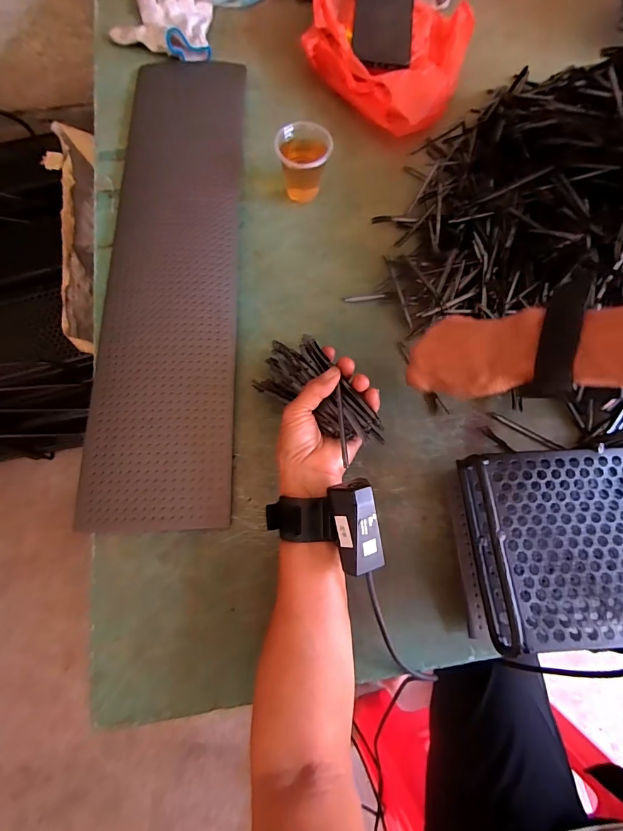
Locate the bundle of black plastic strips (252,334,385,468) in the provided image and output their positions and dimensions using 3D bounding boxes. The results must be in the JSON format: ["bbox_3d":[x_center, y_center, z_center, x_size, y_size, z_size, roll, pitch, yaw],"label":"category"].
[{"bbox_3d":[0.008,-0.021,0.371,0.133,0.037,0.060,40,77,19],"label":"bundle of black plastic strips"}]

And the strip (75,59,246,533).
[{"bbox_3d":[-0.160,-0.187,0.467,0.147,0.015,0.615,-1,72,-2],"label":"strip"}]

